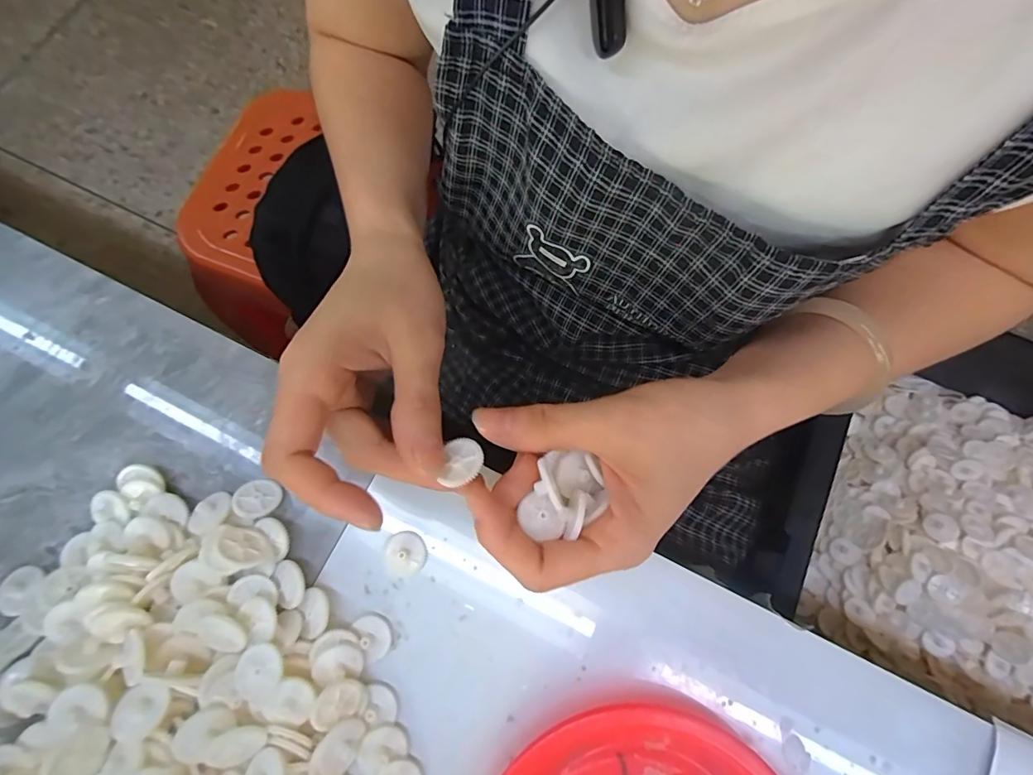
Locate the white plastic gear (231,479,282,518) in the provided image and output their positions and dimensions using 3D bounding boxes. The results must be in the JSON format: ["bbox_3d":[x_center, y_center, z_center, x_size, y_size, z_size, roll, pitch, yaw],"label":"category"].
[{"bbox_3d":[-0.131,0.056,0.240,0.021,0.007,0.019,5,73,0],"label":"white plastic gear"}]

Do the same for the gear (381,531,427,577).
[{"bbox_3d":[-0.057,0.084,0.239,0.022,0.007,0.021,0,74,-1],"label":"gear"}]

